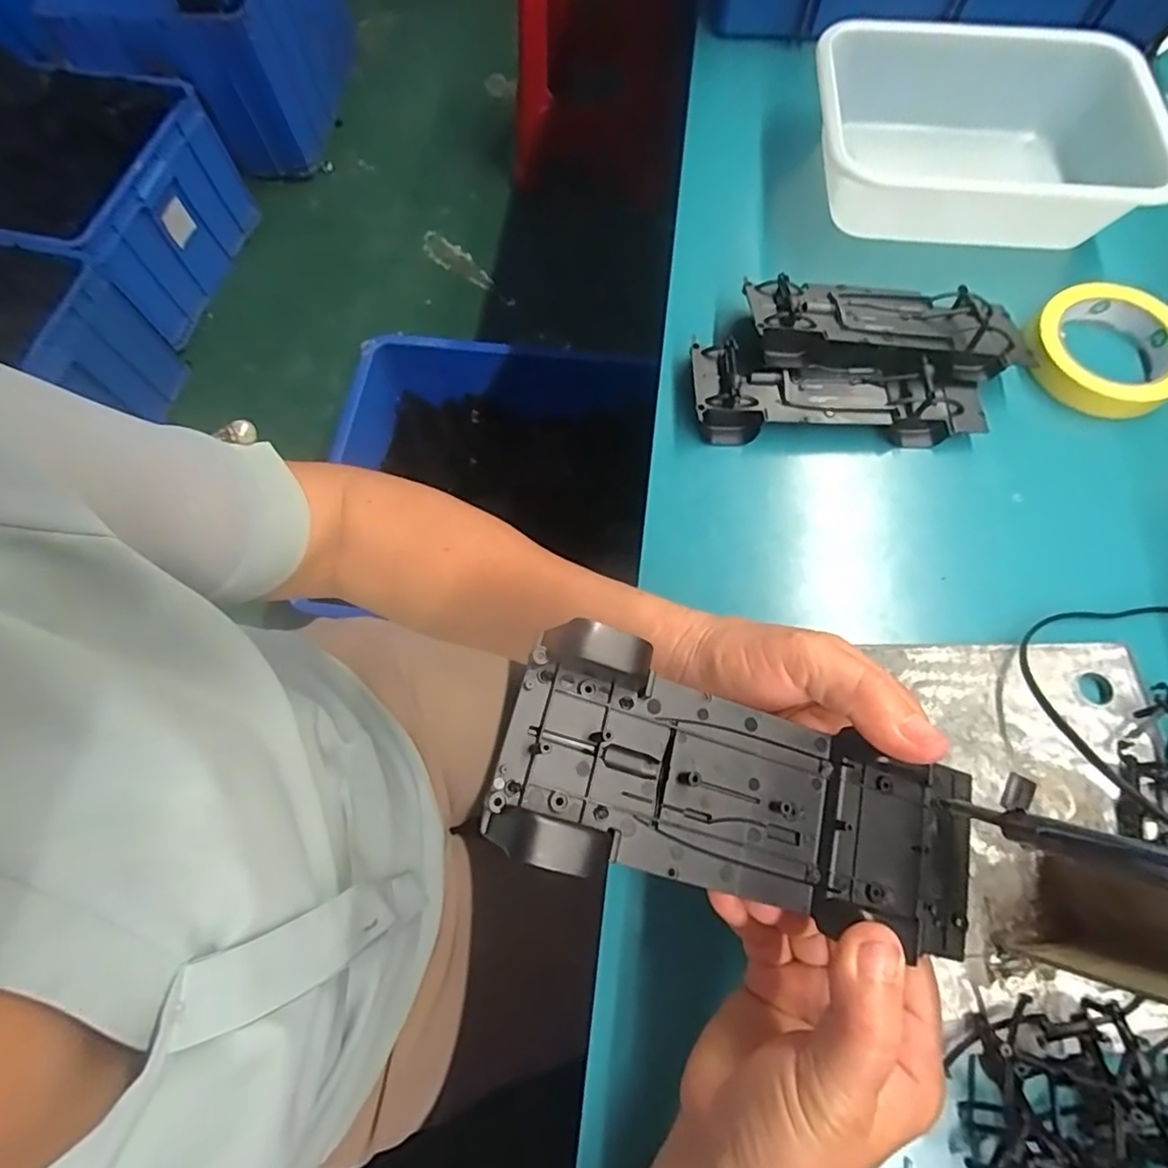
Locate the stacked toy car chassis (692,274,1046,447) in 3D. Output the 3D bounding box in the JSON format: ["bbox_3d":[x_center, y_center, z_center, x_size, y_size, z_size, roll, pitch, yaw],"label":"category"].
[{"bbox_3d":[0.186,-0.155,0.406,0.226,0.042,0.112,-2,69,2],"label":"stacked toy car chassis"}]

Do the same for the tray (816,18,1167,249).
[{"bbox_3d":[0.304,-0.347,0.466,0.239,0.081,0.157,2,69,3],"label":"tray"}]

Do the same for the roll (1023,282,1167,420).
[{"bbox_3d":[0.367,-0.164,0.424,0.102,0.029,0.099,-1,69,2],"label":"roll"}]

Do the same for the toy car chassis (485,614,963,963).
[{"bbox_3d":[0.065,0.080,0.221,0.192,0.020,0.073,20,70,-12],"label":"toy car chassis"}]

